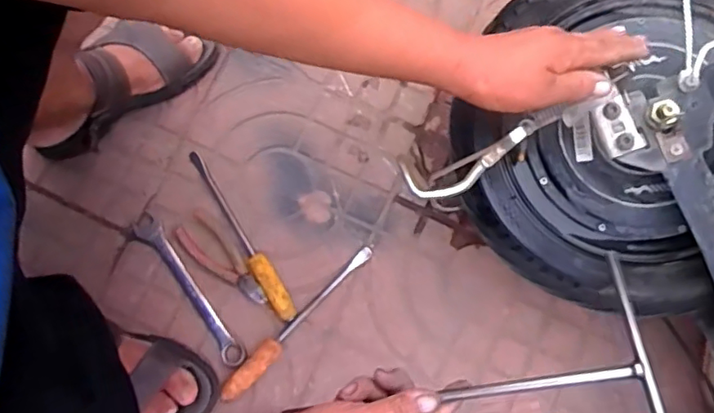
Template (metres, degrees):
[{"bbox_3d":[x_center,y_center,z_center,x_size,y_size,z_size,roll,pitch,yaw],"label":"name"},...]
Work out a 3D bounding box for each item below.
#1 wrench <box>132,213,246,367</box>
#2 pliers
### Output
[{"bbox_3d":[-0.220,0.109,0.749,0.036,0.013,0.232,-37,81,-6],"label":"wrench"},{"bbox_3d":[-0.175,0.073,0.749,0.051,0.008,0.146,-44,82,-7],"label":"pliers"}]

